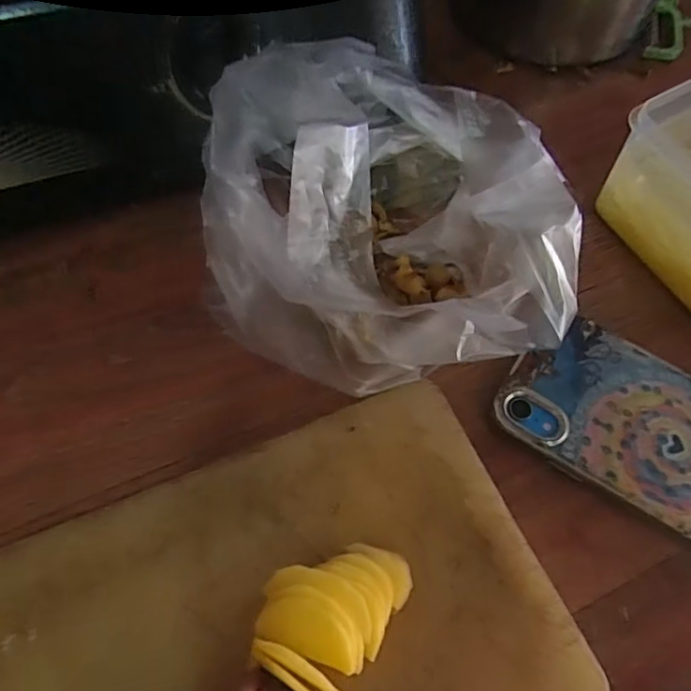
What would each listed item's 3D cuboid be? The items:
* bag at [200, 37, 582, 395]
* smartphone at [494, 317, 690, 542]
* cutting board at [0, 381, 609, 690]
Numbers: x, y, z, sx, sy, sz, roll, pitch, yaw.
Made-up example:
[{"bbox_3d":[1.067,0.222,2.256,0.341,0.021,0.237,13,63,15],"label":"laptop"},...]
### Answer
[{"bbox_3d":[0.022,-0.055,0.256,0.164,0.105,0.126,-4,65,-6],"label":"bag"},{"bbox_3d":[0.149,0.046,0.271,0.146,0.009,0.075,34,67,11],"label":"smartphone"},{"bbox_3d":[-0.038,0.115,0.223,0.242,0.008,0.144,-21,66,-13],"label":"cutting board"}]

